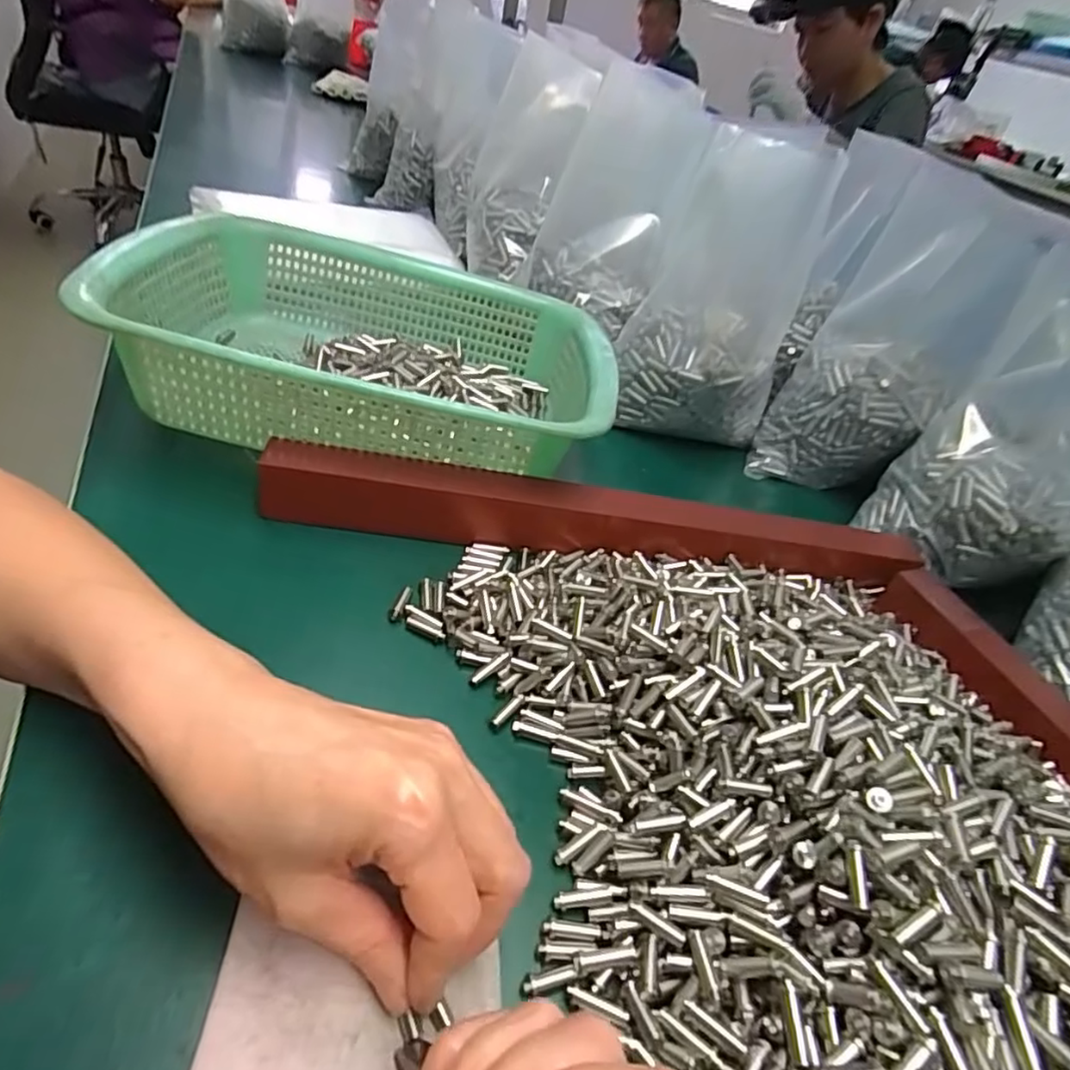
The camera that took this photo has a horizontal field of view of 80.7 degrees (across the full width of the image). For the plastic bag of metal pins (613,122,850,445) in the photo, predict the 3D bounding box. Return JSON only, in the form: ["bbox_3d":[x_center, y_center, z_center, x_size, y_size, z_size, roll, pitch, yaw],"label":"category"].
[{"bbox_3d":[0.141,-0.184,0.486,0.122,0.222,0.096,27,17,18],"label":"plastic bag of metal pins"}]

